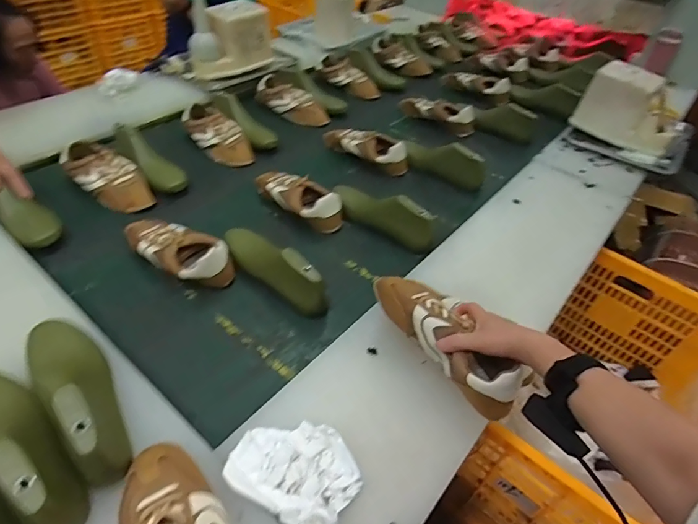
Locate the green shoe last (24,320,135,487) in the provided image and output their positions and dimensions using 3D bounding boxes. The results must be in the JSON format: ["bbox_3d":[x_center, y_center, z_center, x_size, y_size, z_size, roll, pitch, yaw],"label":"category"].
[{"bbox_3d":[-0.338,0.149,0.544,0.078,0.096,0.245,-32,56,-32],"label":"green shoe last"}]

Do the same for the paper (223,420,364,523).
[{"bbox_3d":[-0.062,0.246,0.525,0.145,0.026,0.117,30,49,22],"label":"paper"}]

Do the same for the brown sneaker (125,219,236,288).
[{"bbox_3d":[-0.329,-0.027,0.814,0.251,0.064,0.088,26,48,19],"label":"brown sneaker"}]

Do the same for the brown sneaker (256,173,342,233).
[{"bbox_3d":[-0.122,-0.142,0.955,0.240,0.071,0.086,30,49,22],"label":"brown sneaker"}]

